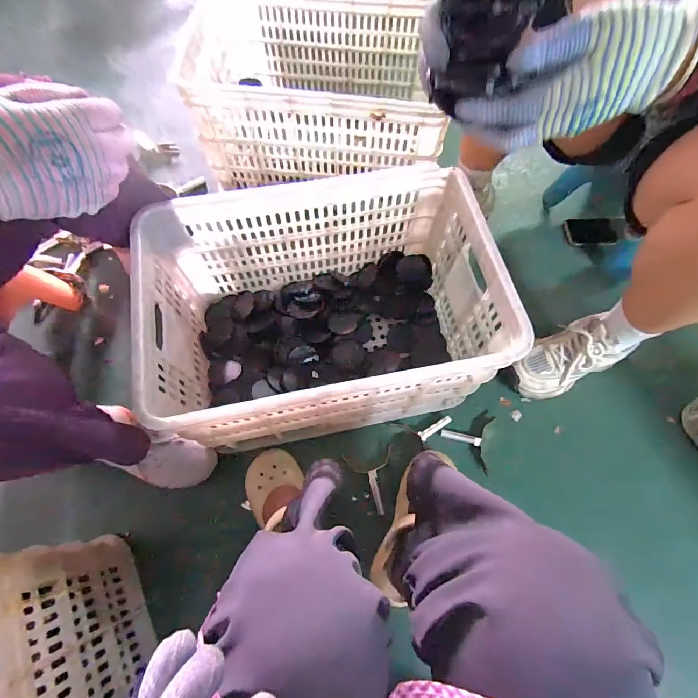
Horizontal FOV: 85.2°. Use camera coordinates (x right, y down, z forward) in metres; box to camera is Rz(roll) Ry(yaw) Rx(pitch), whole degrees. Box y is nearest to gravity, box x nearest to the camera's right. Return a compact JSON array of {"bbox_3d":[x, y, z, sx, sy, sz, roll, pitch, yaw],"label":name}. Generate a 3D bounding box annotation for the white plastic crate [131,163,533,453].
[{"bbox_3d":[-0.039,-0.050,0.679,0.532,0.283,0.383,-11,69,-6],"label":"white plastic crate"}]

